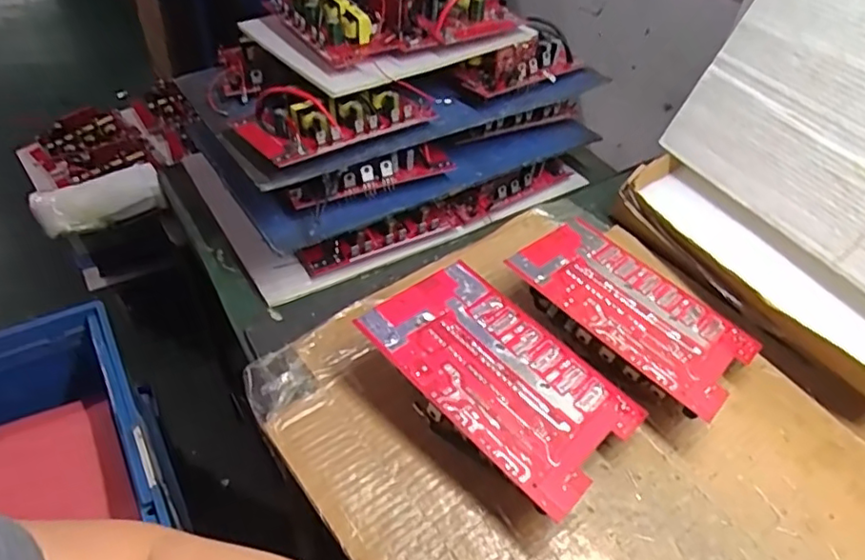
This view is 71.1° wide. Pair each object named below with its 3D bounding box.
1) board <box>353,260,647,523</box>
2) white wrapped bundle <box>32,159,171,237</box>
[{"bbox_3d":[0.052,0.076,0.470,0.193,0.056,0.125,38,55,26],"label":"board"},{"bbox_3d":[-0.451,-0.108,0.824,0.154,0.063,0.052,-17,52,-20],"label":"white wrapped bundle"}]

